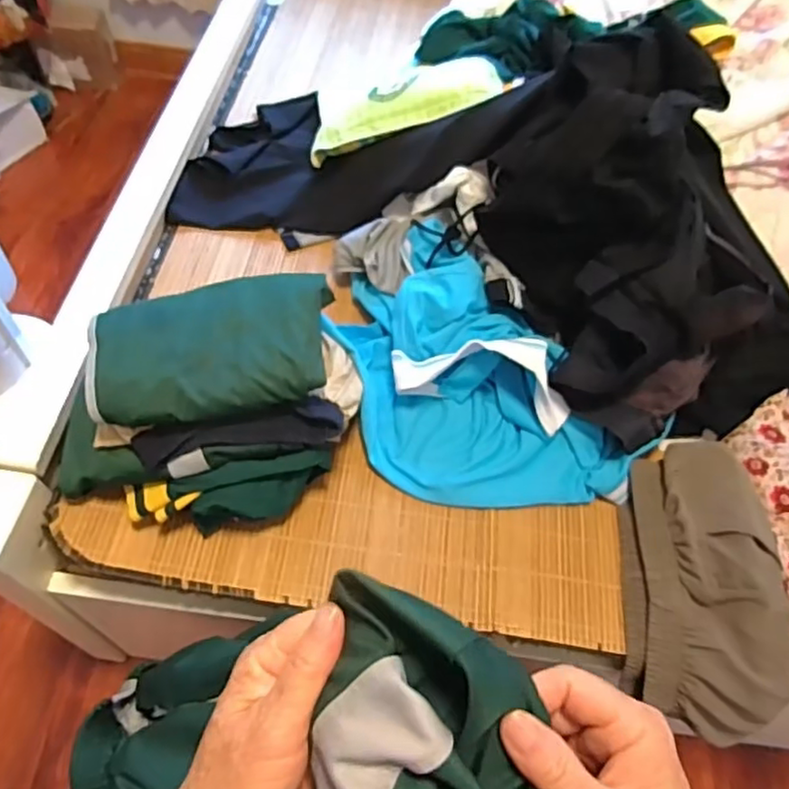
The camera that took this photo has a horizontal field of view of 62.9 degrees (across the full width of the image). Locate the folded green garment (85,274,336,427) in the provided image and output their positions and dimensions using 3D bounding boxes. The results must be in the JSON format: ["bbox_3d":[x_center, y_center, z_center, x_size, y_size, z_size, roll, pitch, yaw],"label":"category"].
[{"bbox_3d":[-0.189,-0.051,0.680,0.256,0.044,0.147,-13,60,-13],"label":"folded green garment"}]

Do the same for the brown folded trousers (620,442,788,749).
[{"bbox_3d":[0.344,0.210,0.716,0.162,0.122,0.288,8,57,0],"label":"brown folded trousers"}]

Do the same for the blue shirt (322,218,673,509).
[{"bbox_3d":[0.094,-0.026,0.815,0.293,0.126,0.390,-19,61,-16],"label":"blue shirt"}]

